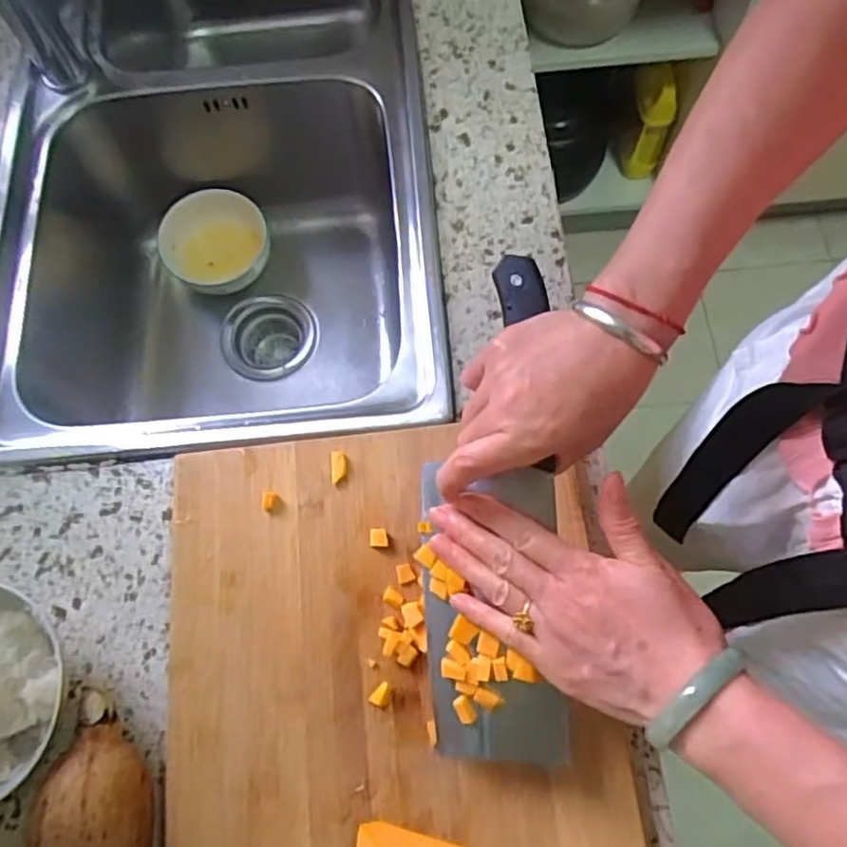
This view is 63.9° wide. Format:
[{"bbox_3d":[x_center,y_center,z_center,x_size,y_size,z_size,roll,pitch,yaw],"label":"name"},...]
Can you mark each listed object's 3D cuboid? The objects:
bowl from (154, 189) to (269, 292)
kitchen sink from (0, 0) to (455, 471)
[{"bbox_3d":[-0.243,-0.203,0.787,0.122,0.055,0.113,-10,70,-1],"label":"bowl"},{"bbox_3d":[-0.206,-0.283,0.759,0.402,0.231,0.725,-5,70,1],"label":"kitchen sink"}]

